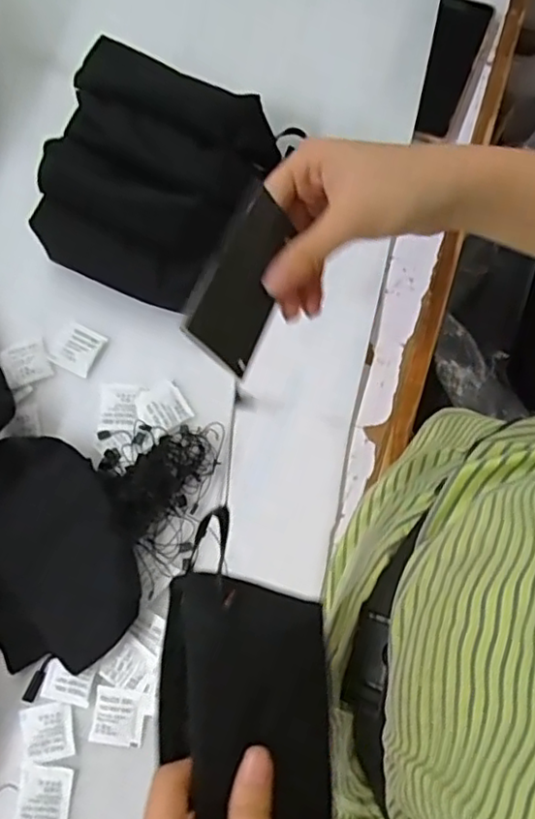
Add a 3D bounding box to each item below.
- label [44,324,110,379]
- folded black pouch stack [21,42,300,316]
[{"bbox_3d":[-0.167,-0.054,0.568,0.038,0.004,0.042,27,78,7],"label":"label"},{"bbox_3d":[-0.102,-0.203,0.565,0.186,0.075,0.197,25,78,6],"label":"folded black pouch stack"}]

